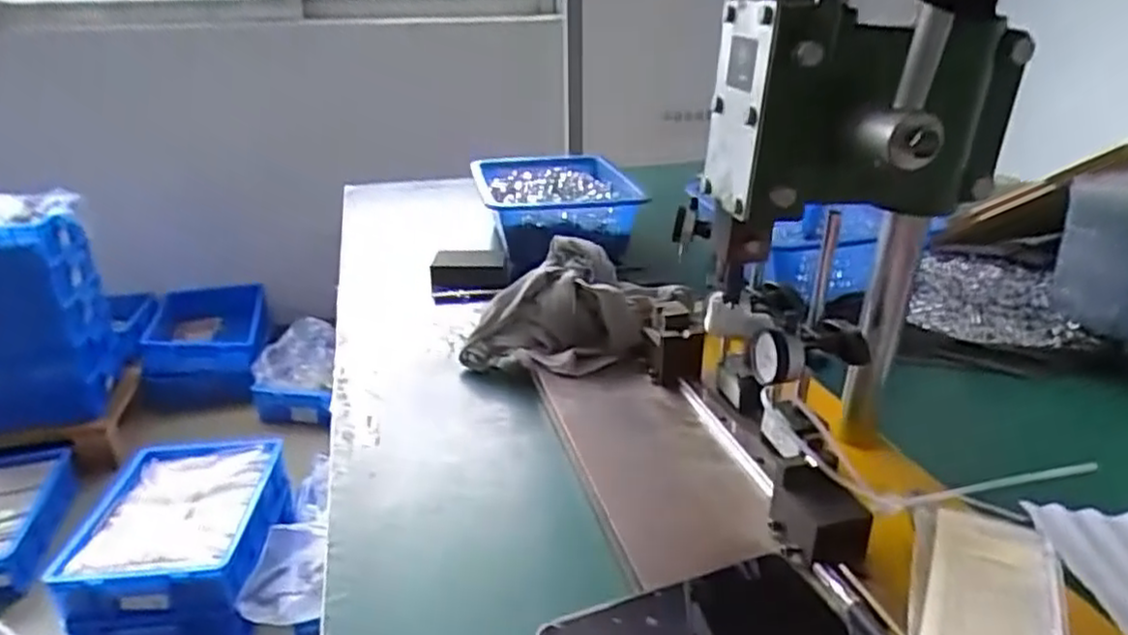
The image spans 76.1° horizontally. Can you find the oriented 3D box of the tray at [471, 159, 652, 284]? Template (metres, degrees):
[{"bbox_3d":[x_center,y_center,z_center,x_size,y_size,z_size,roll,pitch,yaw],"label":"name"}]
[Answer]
[{"bbox_3d":[-0.012,-0.186,1.149,0.228,0.090,0.344,-5,24,-8],"label":"tray"}]

